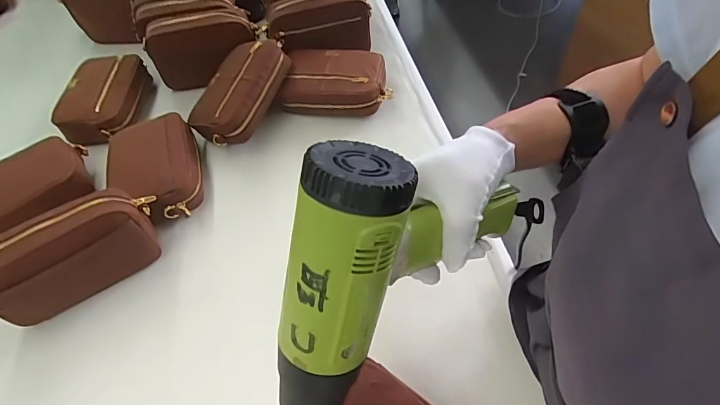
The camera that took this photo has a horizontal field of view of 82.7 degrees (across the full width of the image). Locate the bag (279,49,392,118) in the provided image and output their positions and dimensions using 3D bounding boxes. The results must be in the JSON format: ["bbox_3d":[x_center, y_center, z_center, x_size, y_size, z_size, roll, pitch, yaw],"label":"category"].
[{"bbox_3d":[-0.041,-0.214,0.743,0.190,0.078,0.106,4,54,8],"label":"bag"}]

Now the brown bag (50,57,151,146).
[{"bbox_3d":[-0.457,-0.186,0.729,0.121,0.066,0.168,-5,53,1],"label":"brown bag"}]

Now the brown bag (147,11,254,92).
[{"bbox_3d":[-0.288,-0.284,0.762,0.194,0.121,0.050,-12,53,-3],"label":"brown bag"}]

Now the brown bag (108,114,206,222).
[{"bbox_3d":[-0.313,-0.053,0.628,0.122,0.082,0.182,-19,54,-9],"label":"brown bag"}]

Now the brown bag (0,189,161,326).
[{"bbox_3d":[-0.358,0.065,0.524,0.205,0.124,0.063,-32,57,-17],"label":"brown bag"}]

